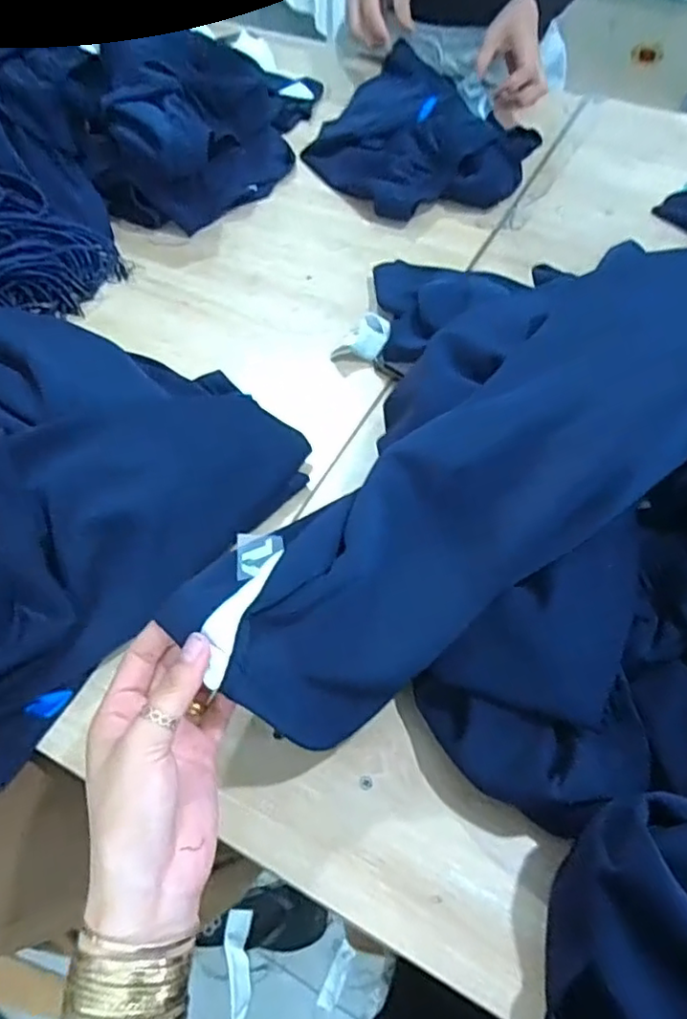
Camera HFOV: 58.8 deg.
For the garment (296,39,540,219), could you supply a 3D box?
[{"bbox_3d":[0.088,-0.542,0.865,0.271,0.077,0.352,-20,57,-13],"label":"garment"}]

